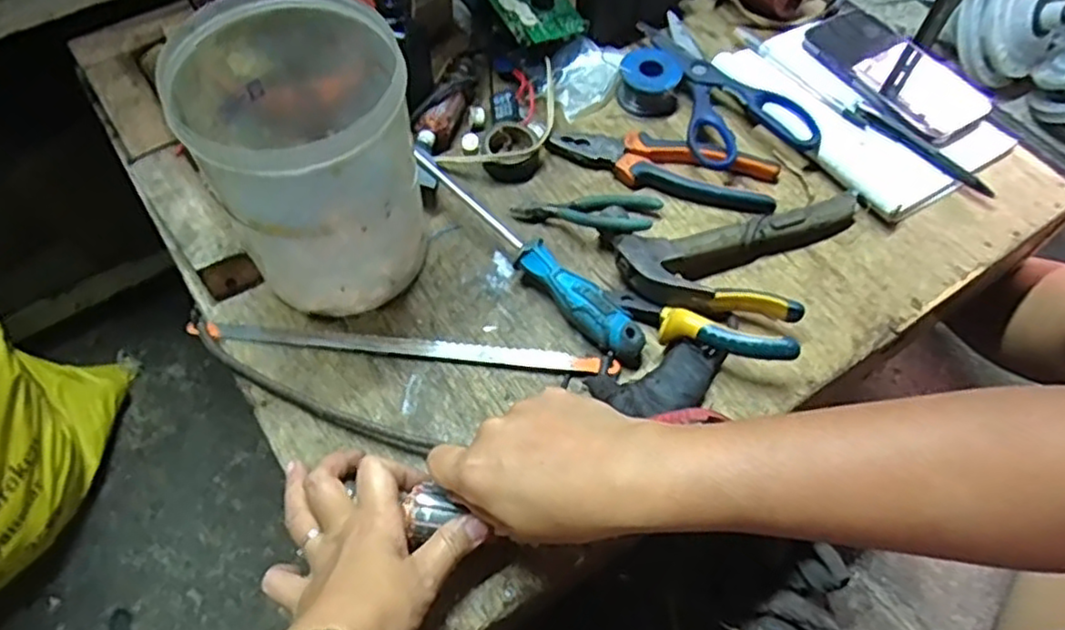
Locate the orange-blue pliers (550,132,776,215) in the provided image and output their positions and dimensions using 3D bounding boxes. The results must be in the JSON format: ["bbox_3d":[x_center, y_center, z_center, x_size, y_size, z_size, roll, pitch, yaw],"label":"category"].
[{"bbox_3d":[0.108,-0.126,0.584,0.186,0.018,0.050,13,60,5],"label":"orange-blue pliers"}]

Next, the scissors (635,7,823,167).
[{"bbox_3d":[0.166,-0.207,0.624,0.103,0.024,0.183,-11,61,-8],"label":"scissors"}]

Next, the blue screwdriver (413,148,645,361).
[{"bbox_3d":[-0.006,-0.044,0.528,0.223,0.038,0.023,41,66,19],"label":"blue screwdriver"}]

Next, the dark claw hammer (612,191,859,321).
[{"bbox_3d":[0.160,-0.061,0.540,0.210,0.036,0.089,-23,63,-15],"label":"dark claw hammer"}]

